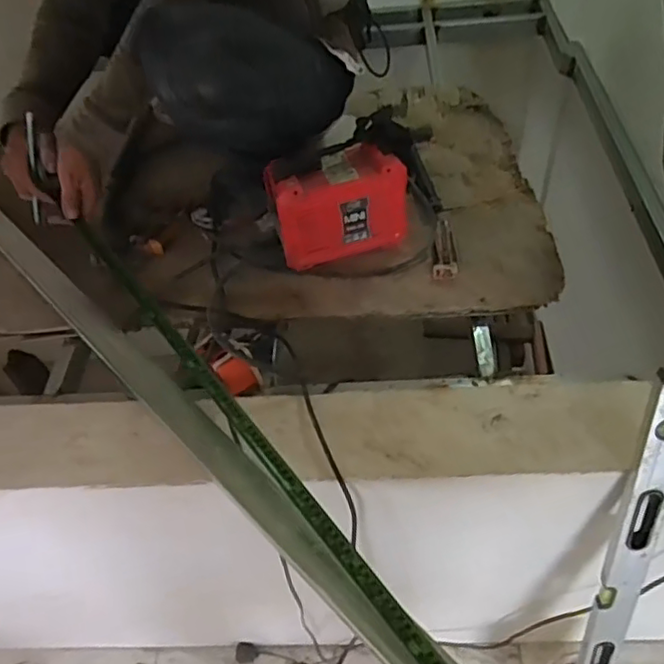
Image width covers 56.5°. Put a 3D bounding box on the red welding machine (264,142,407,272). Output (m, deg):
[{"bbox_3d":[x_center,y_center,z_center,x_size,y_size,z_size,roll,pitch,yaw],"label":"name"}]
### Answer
[{"bbox_3d":[0.007,-0.211,1.022,0.214,0.153,0.134,-18,50,-9],"label":"red welding machine"}]

